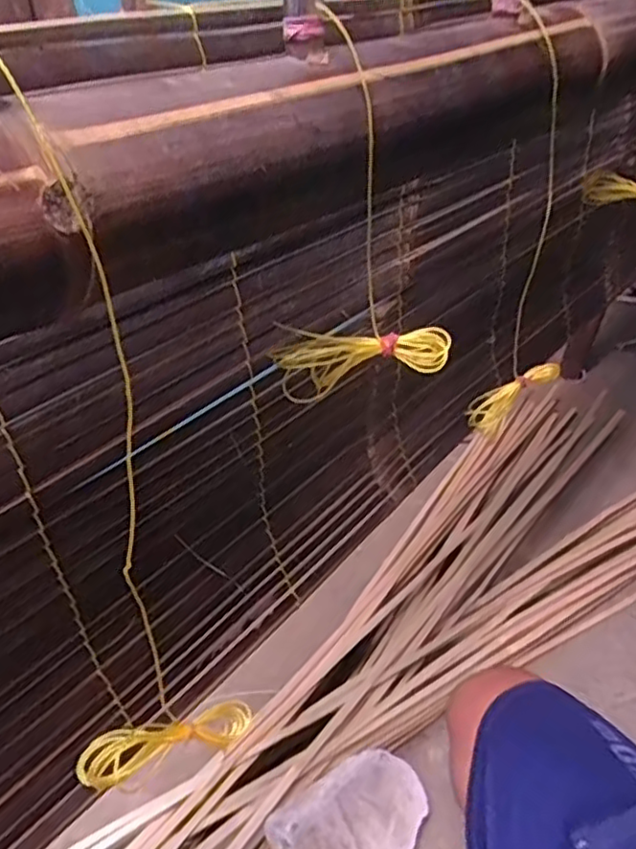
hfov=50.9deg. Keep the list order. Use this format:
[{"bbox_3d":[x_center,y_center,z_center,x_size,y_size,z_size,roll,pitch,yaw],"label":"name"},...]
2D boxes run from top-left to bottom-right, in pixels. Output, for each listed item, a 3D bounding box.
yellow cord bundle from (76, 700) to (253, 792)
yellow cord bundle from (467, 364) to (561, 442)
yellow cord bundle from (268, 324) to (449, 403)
[{"bbox_3d":[-0.078,0.171,0.363,0.095,0.023,0.030,-2,27,-40],"label":"yellow cord bundle"},{"bbox_3d":[0.150,-0.024,0.519,0.080,0.018,0.041,-38,41,-2],"label":"yellow cord bundle"},{"bbox_3d":[0.024,-0.038,0.357,0.091,0.045,0.022,-4,32,18],"label":"yellow cord bundle"}]

